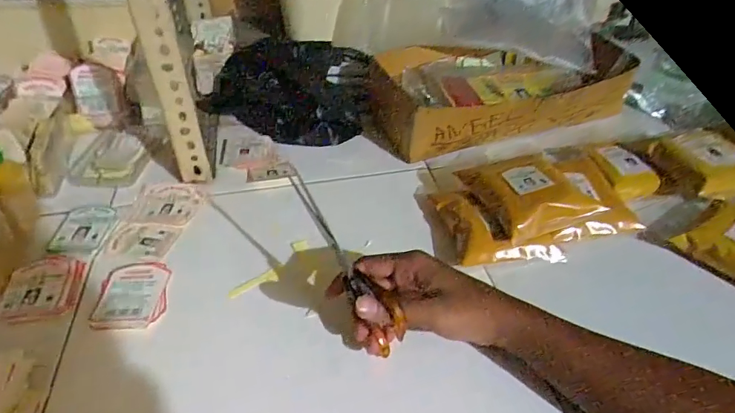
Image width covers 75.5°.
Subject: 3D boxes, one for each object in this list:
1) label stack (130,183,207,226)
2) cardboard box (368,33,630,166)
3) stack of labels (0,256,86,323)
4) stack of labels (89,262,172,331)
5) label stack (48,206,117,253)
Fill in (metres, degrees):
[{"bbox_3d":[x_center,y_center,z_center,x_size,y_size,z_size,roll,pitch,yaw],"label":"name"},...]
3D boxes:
[{"bbox_3d":[-0.239,-0.005,0.570,0.077,0.004,0.072,3,39,4],"label":"label stack"},{"bbox_3d":[0.178,-0.167,0.700,0.366,0.102,0.185,-17,42,-19],"label":"cardboard box"},{"bbox_3d":[-0.314,0.078,0.459,0.064,0.008,0.081,-8,40,-10],"label":"stack of labels"},{"bbox_3d":[-0.227,0.084,0.458,0.063,0.005,0.087,-8,40,-9],"label":"stack of labels"},{"bbox_3d":[-0.315,0.026,0.528,0.048,0.007,0.073,-1,39,-1],"label":"label stack"}]

